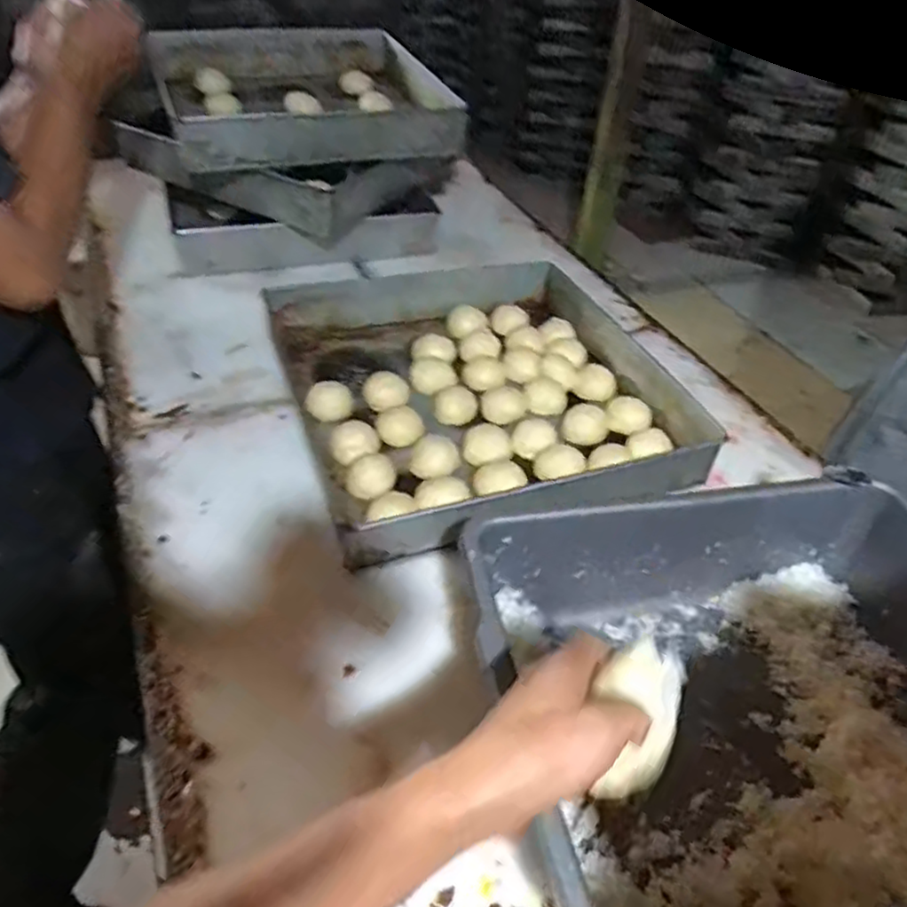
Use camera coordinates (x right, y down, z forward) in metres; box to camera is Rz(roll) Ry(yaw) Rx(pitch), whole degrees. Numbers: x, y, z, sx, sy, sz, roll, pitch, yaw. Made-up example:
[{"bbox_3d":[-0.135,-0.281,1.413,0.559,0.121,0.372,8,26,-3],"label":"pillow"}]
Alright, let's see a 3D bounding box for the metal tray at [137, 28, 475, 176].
[{"bbox_3d":[-0.241,-0.617,1.178,0.449,0.101,0.564,-10,43,-16],"label":"metal tray"}]

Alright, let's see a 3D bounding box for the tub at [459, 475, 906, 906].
[{"bbox_3d":[0.217,0.167,0.527,0.366,0.126,0.274,-9,43,-14],"label":"tub"}]

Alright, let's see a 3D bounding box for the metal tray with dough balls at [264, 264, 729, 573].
[{"bbox_3d":[0.022,-0.091,0.840,0.404,0.062,0.467,-12,44,-17],"label":"metal tray with dough balls"}]

